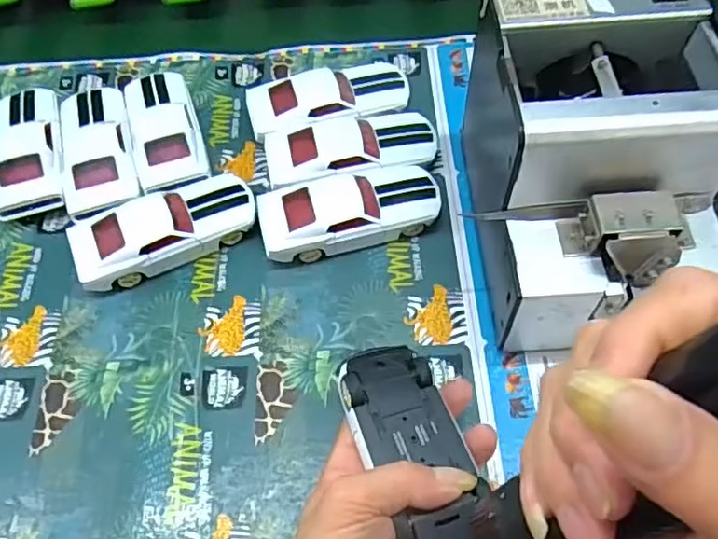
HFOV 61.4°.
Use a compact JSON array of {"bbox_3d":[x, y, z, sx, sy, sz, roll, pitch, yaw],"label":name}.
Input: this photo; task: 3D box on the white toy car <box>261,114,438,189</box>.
[{"bbox_3d":[-0.006,-0.089,0.465,0.130,0.034,0.060,-14,60,-5],"label":"white toy car"}]

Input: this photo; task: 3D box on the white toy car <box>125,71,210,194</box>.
[{"bbox_3d":[-0.154,-0.110,0.487,0.051,0.033,0.128,-17,62,-8],"label":"white toy car"}]

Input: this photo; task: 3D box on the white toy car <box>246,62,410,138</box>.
[{"bbox_3d":[-0.024,-0.136,0.492,0.131,0.035,0.061,-15,60,-6],"label":"white toy car"}]

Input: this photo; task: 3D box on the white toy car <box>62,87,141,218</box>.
[{"bbox_3d":[-0.201,-0.092,0.476,0.052,0.031,0.124,-15,62,-6],"label":"white toy car"}]

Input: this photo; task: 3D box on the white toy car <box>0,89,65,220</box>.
[{"bbox_3d":[-0.259,-0.094,0.480,0.052,0.032,0.120,-16,62,-7],"label":"white toy car"}]

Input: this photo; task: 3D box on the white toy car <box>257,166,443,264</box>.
[{"bbox_3d":[-0.005,-0.043,0.437,0.131,0.036,0.056,-12,60,-4],"label":"white toy car"}]

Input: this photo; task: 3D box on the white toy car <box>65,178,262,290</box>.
[{"bbox_3d":[-0.137,-0.029,0.434,0.127,0.034,0.050,-25,63,-11],"label":"white toy car"}]

